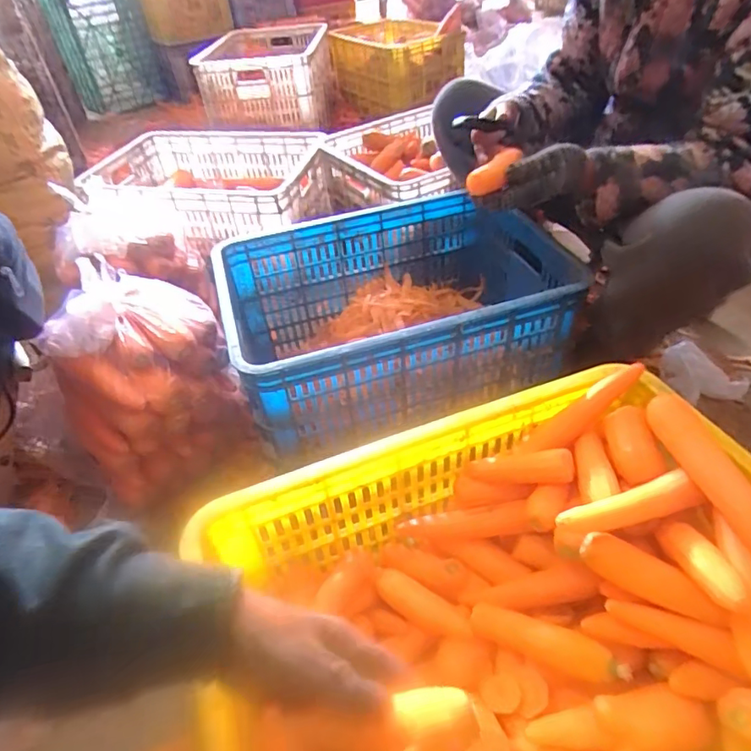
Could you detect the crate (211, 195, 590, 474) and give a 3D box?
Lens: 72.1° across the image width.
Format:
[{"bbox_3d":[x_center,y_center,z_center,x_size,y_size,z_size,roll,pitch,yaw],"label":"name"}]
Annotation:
[{"bbox_3d":[0.041,-0.107,0.892,0.531,0.244,0.362,-15,44,-10],"label":"crate"}]

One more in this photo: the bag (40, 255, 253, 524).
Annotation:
[{"bbox_3d":[-0.368,0.011,0.838,0.252,0.310,0.229,-31,49,-25],"label":"bag"}]

